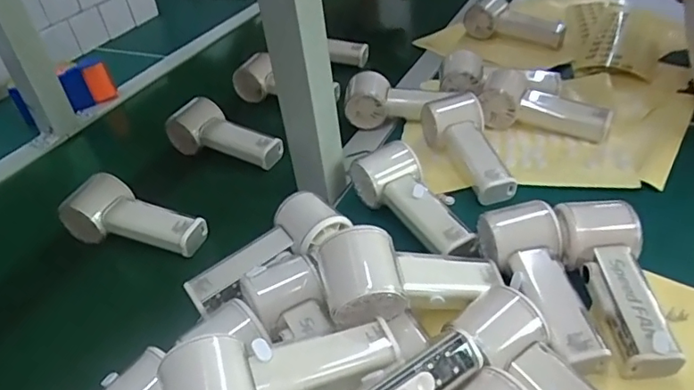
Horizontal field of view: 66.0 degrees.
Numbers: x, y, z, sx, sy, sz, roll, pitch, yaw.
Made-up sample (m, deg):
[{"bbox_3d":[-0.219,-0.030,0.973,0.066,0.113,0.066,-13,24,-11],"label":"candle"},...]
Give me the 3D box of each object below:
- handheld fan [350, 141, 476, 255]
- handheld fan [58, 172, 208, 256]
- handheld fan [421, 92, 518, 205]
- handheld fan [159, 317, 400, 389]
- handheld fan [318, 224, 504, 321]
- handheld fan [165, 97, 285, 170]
[{"bbox_3d":[0.066,0.005,0.531,0.059,0.053,0.152,-23,40,-19],"label":"handheld fan"},{"bbox_3d":[-0.221,0.018,0.559,0.148,0.049,0.059,6,39,17],"label":"handheld fan"},{"bbox_3d":[0.140,-0.053,0.600,0.057,0.051,0.151,-16,52,-11],"label":"handheld fan"},{"bbox_3d":[-0.041,0.116,0.354,0.148,0.055,0.060,-9,35,-25],"label":"handheld fan"},{"bbox_3d":[0.057,0.065,0.415,0.153,0.061,0.059,5,32,-25],"label":"handheld fan"},{"bbox_3d":[-0.156,-0.079,0.671,0.152,0.056,0.051,16,43,28],"label":"handheld fan"}]

